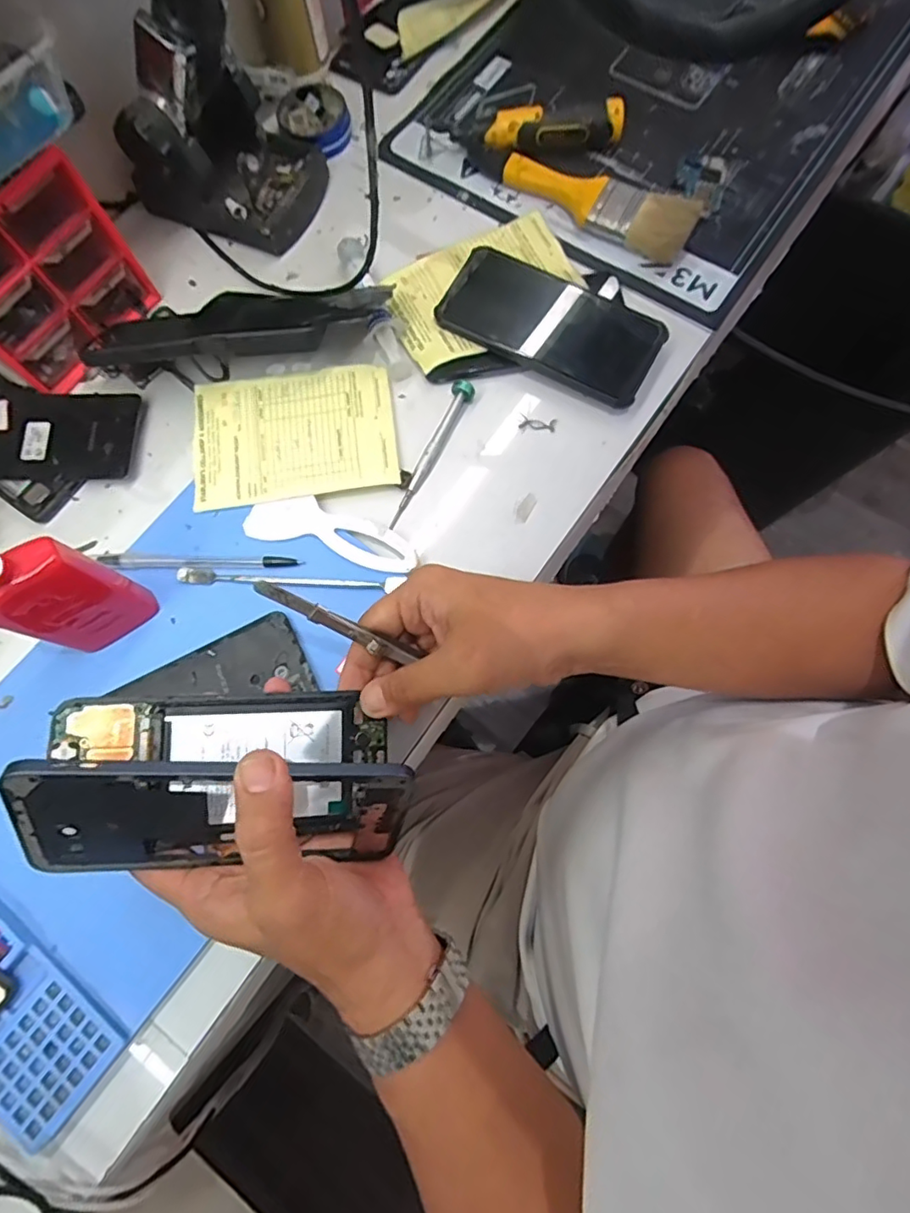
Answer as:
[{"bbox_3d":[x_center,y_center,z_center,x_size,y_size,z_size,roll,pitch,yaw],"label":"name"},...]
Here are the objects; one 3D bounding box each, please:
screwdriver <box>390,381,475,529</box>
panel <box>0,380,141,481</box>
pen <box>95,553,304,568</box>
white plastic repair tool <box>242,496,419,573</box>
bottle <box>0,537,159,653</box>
[{"bbox_3d":[-0.018,-0.113,0.416,0.015,0.014,0.124,24,76,5],"label":"screwdriver"},{"bbox_3d":[-0.321,-0.135,0.426,0.158,0.011,0.081,2,75,0],"label":"panel"},{"bbox_3d":[-0.180,-0.033,0.395,0.142,0.005,0.010,1,75,-1],"label":"pen"},{"bbox_3d":[-0.087,-0.053,0.399,0.124,0.004,0.036,17,75,3],"label":"white plastic repair tool"},{"bbox_3d":[-0.232,-0.003,0.336,0.057,0.115,0.023,-38,79,-10],"label":"bottle"}]

